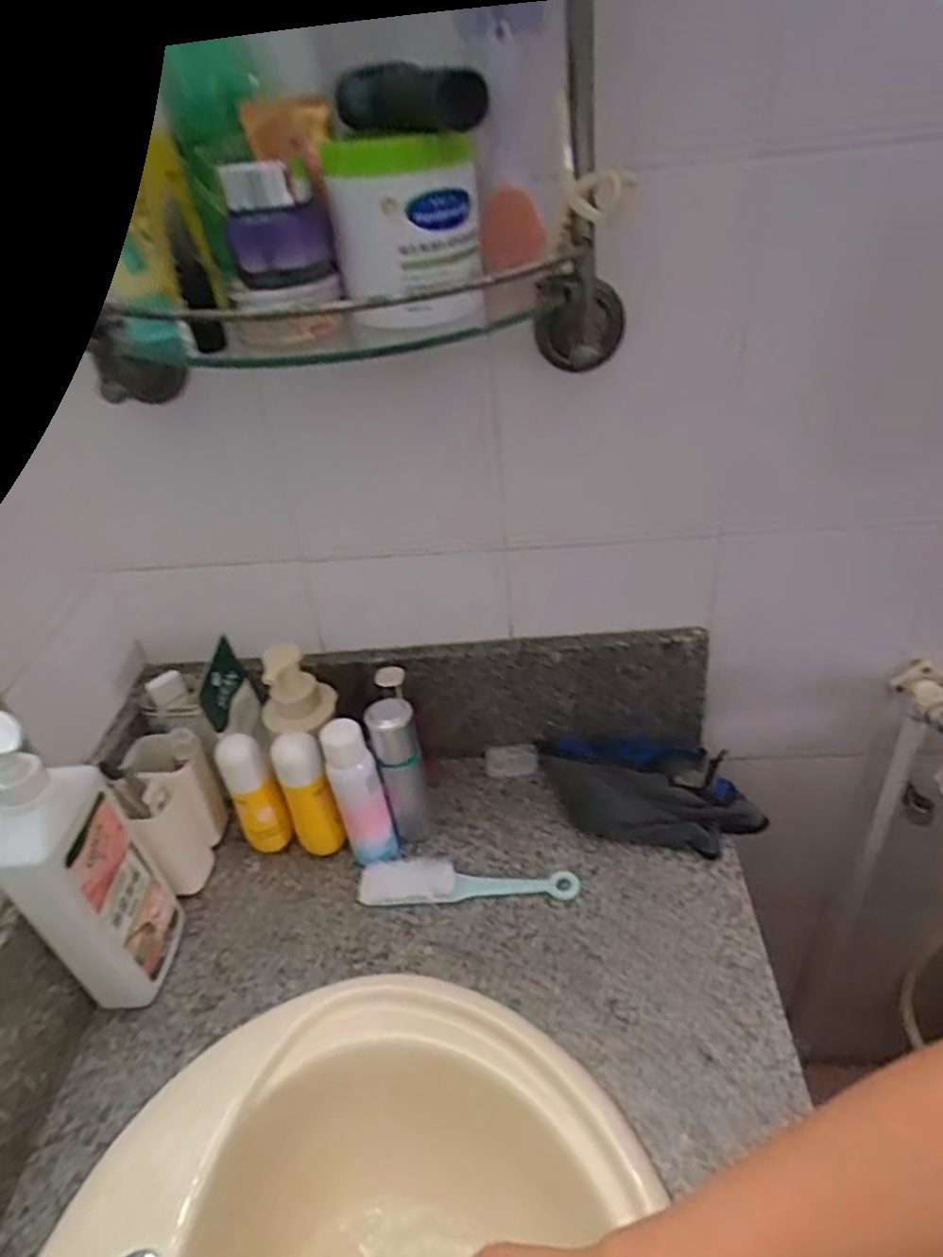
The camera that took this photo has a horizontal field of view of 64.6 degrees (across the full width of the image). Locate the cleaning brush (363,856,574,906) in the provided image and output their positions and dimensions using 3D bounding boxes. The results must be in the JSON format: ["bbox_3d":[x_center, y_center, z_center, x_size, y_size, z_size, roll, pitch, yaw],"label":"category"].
[{"bbox_3d":[-0.005,0.240,0.706,0.206,0.023,0.040,-2,37,6],"label":"cleaning brush"}]

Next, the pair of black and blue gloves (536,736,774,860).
[{"bbox_3d":[0.179,0.158,0.765,0.224,0.042,0.144,2,38,12],"label":"pair of black and blue gloves"}]

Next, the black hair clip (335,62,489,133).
[{"bbox_3d":[-0.038,-0.308,0.432,0.021,0.032,0.136,-25,41,-23],"label":"black hair clip"}]

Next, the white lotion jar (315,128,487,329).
[{"bbox_3d":[-0.038,-0.232,0.446,0.086,0.103,0.074,-6,37,1],"label":"white lotion jar"}]

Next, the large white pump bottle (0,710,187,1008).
[{"bbox_3d":[-0.317,0.188,0.603,0.059,0.299,0.098,-7,37,0],"label":"large white pump bottle"}]

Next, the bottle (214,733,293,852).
[{"bbox_3d":[-0.211,0.171,0.739,0.047,0.147,0.046,-25,41,-23],"label":"bottle"}]

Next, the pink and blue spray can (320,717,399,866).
[{"bbox_3d":[-0.107,0.160,0.713,0.045,0.162,0.046,-4,37,3],"label":"pink and blue spray can"}]

